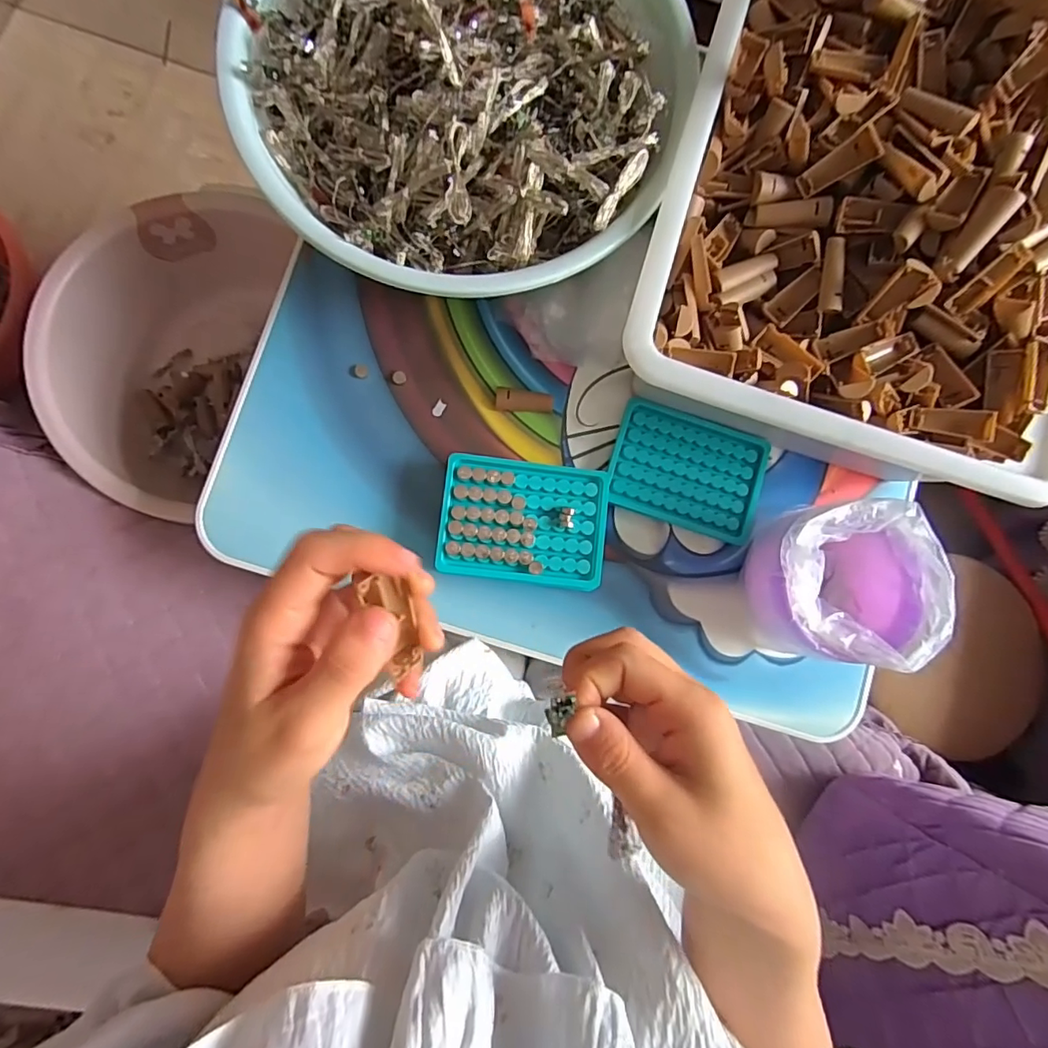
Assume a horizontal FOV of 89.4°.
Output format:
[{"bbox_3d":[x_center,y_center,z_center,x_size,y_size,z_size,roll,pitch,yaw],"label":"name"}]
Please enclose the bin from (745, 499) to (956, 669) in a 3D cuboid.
[{"bbox_3d":[0.238,0.046,0.404,0.103,0.090,0.112,0,84,-4],"label":"bin"}]

